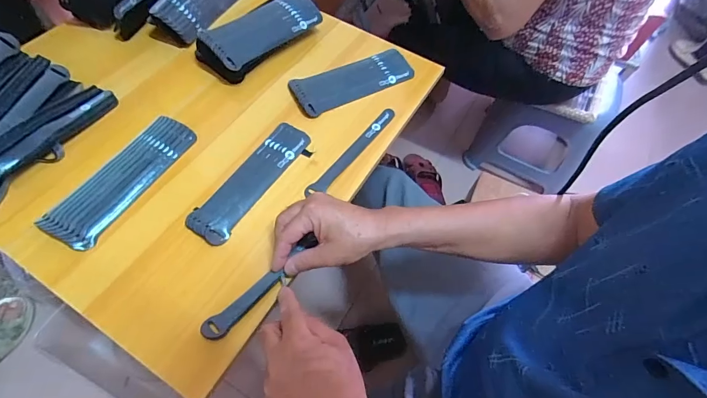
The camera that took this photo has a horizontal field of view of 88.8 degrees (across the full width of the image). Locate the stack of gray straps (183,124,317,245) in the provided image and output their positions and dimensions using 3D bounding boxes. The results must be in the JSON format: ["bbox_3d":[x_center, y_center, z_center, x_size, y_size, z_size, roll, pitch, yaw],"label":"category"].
[{"bbox_3d":[-0.135,-0.028,0.489,0.066,0.011,0.200,32,62,15],"label":"stack of gray straps"}]

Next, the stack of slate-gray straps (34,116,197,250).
[{"bbox_3d":[-0.295,-0.029,0.467,0.062,0.019,0.201,28,61,13],"label":"stack of slate-gray straps"}]

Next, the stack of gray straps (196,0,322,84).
[{"bbox_3d":[-0.152,-0.274,0.599,0.096,0.047,0.206,39,64,18],"label":"stack of gray straps"}]

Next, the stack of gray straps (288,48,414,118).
[{"bbox_3d":[-0.002,-0.193,0.588,0.200,0.013,0.074,-25,64,-18],"label":"stack of gray straps"}]

